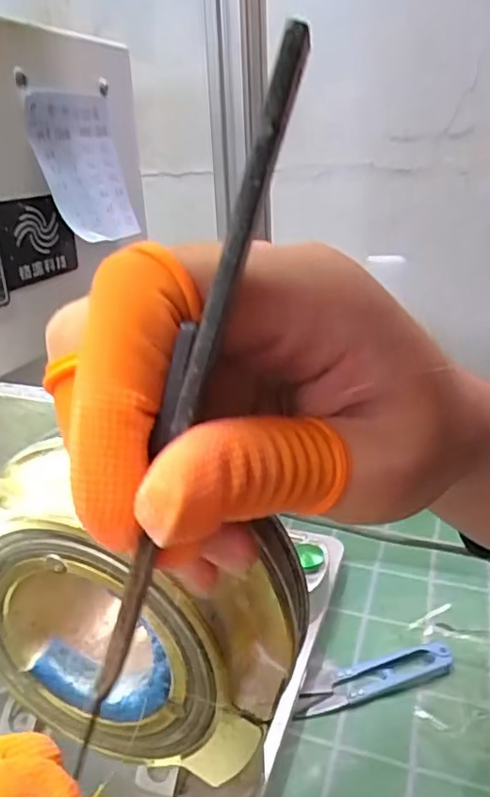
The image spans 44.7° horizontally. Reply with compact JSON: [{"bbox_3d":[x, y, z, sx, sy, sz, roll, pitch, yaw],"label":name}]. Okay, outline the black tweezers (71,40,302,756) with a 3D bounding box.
[{"bbox_3d":[-0.013,0.009,0.112,0.005,0.146,0.004,11,15,-26],"label":"black tweezers"}]

